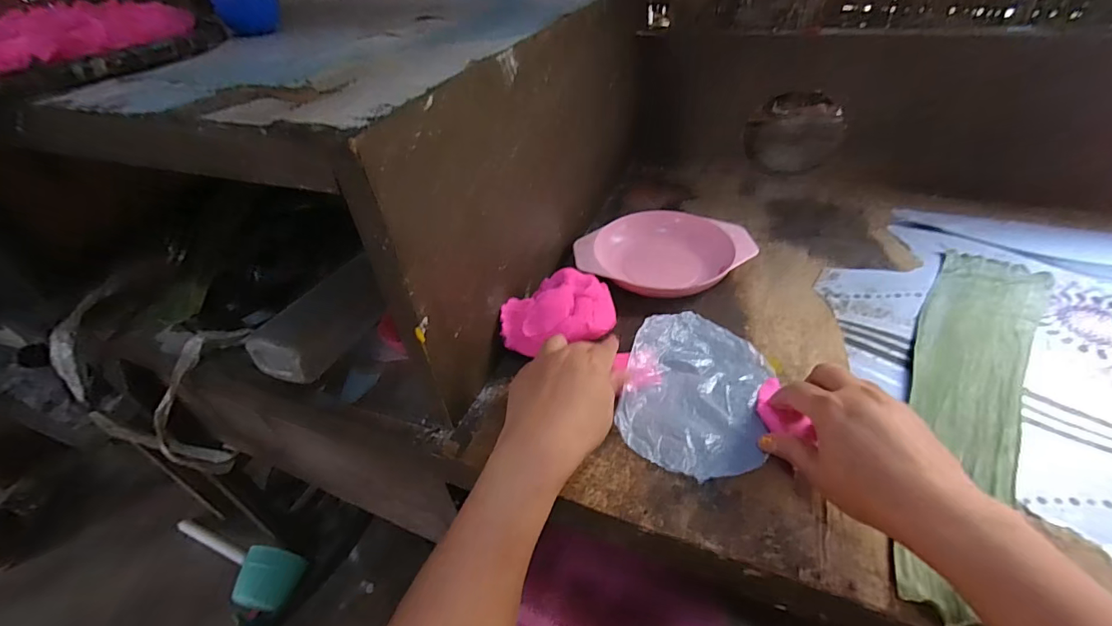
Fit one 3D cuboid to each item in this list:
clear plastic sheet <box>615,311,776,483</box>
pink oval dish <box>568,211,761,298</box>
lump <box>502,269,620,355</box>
[{"bbox_3d":[0.114,0.057,0.381,0.107,0.031,0.148,13,44,20],"label":"clear plastic sheet"},{"bbox_3d":[0.117,-0.061,0.516,0.189,0.042,0.120,2,41,8],"label":"pink oval dish"},{"bbox_3d":[0.005,0.001,0.426,0.108,0.051,0.072,-11,41,-6],"label":"lump"}]

